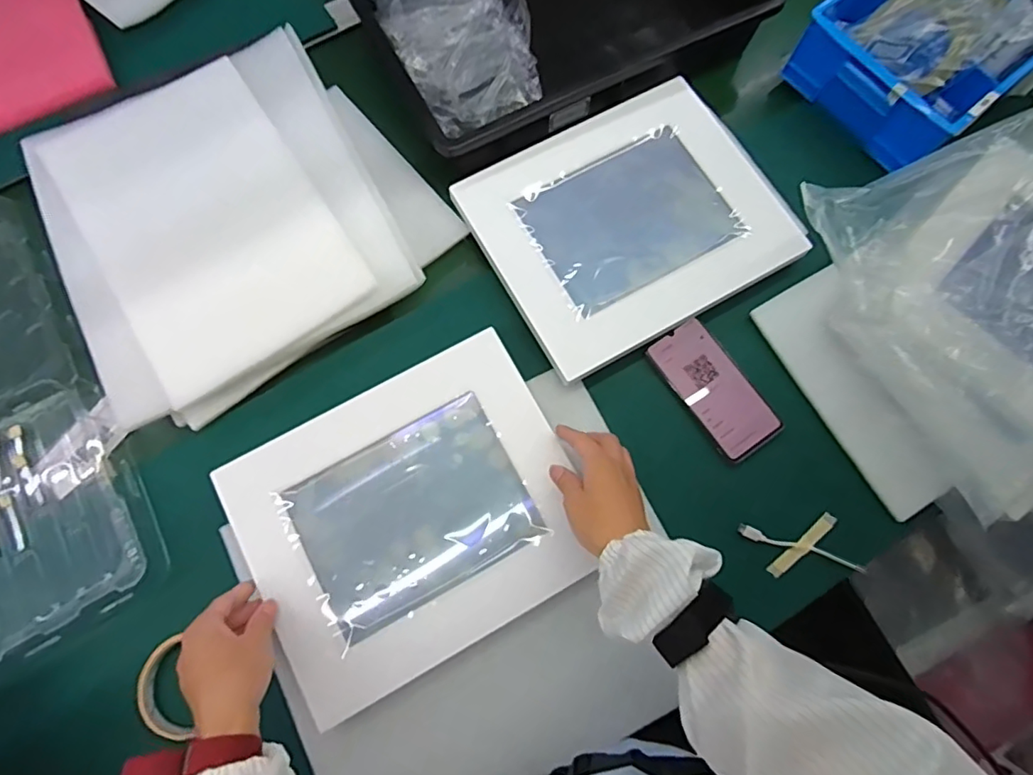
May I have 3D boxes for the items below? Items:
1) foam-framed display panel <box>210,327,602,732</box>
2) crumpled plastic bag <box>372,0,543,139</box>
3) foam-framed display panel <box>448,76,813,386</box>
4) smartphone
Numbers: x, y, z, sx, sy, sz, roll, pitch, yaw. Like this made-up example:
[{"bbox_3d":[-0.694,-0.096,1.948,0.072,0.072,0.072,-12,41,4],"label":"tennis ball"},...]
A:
[{"bbox_3d":[-0.095,0.117,0.516,0.301,0.022,0.244,-28,77,-9],"label":"foam-framed display panel"},{"bbox_3d":[-0.061,-0.407,0.633,0.165,0.085,0.235,-31,78,-9],"label":"crumpled plastic bag"},{"bbox_3d":[0.121,-0.180,0.596,0.305,0.022,0.249,-29,77,-9],"label":"foam-framed display panel"},{"bbox_3d":[0.204,0.001,0.575,0.071,0.010,0.146,-34,78,-10],"label":"smartphone"}]

